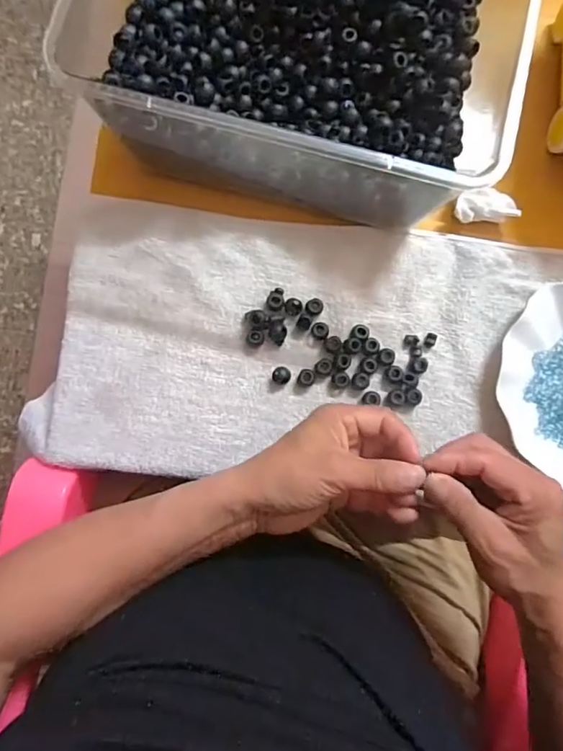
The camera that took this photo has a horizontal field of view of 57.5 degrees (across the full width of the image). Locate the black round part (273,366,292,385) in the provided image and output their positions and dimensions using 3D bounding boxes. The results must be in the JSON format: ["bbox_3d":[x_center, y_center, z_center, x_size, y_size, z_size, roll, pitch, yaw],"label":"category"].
[{"bbox_3d":[0.000,0.000,0.438,0.015,0.010,0.014,0,83,-3],"label":"black round part"}]

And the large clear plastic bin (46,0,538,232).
[{"bbox_3d":[0.030,-0.313,0.410,0.292,0.140,0.342,14,82,-1],"label":"large clear plastic bin"}]

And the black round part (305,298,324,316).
[{"bbox_3d":[0.029,-0.059,0.444,0.015,0.008,0.017,25,82,1],"label":"black round part"}]

